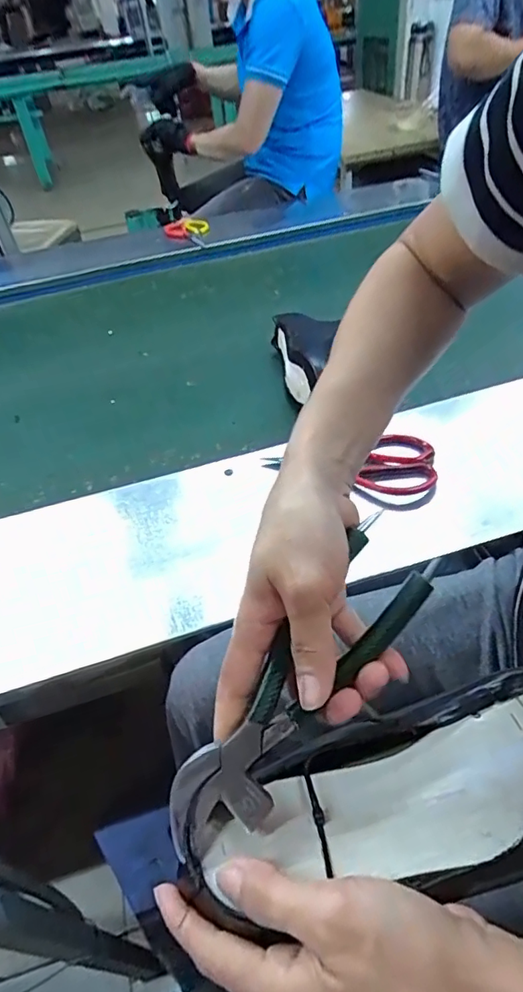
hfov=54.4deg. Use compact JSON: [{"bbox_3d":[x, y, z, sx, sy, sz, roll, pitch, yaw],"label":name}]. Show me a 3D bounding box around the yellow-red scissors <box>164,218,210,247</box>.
[{"bbox_3d":[-0.190,-0.676,1.294,0.107,0.018,0.204,-13,46,-7],"label":"yellow-red scissors"}]

